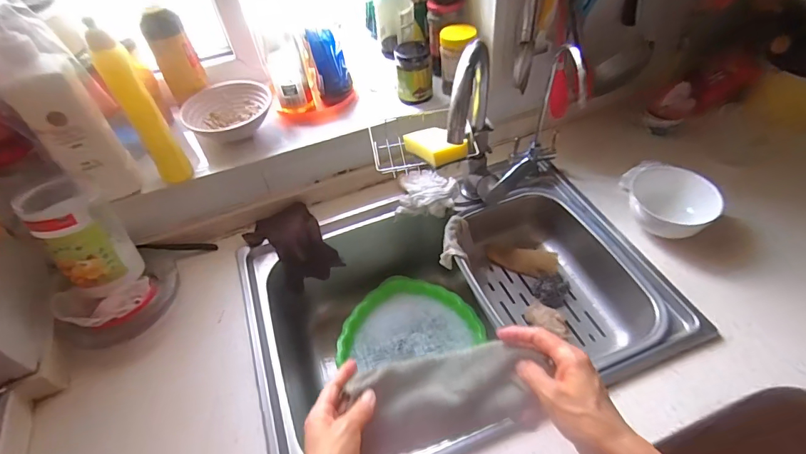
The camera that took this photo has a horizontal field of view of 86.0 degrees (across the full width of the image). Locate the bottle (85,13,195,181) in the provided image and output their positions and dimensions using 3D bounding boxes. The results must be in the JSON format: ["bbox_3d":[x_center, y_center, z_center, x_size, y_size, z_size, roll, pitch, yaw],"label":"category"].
[{"bbox_3d":[-0.391,-0.169,0.650,0.052,0.240,0.046,-27,51,-17],"label":"bottle"}]

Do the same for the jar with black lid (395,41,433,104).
[{"bbox_3d":[0.020,-0.280,0.797,0.065,0.082,0.062,-3,49,4],"label":"jar with black lid"}]

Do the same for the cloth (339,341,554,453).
[{"bbox_3d":[0.043,0.166,0.440,0.193,0.066,0.082,-18,48,7],"label":"cloth"}]

